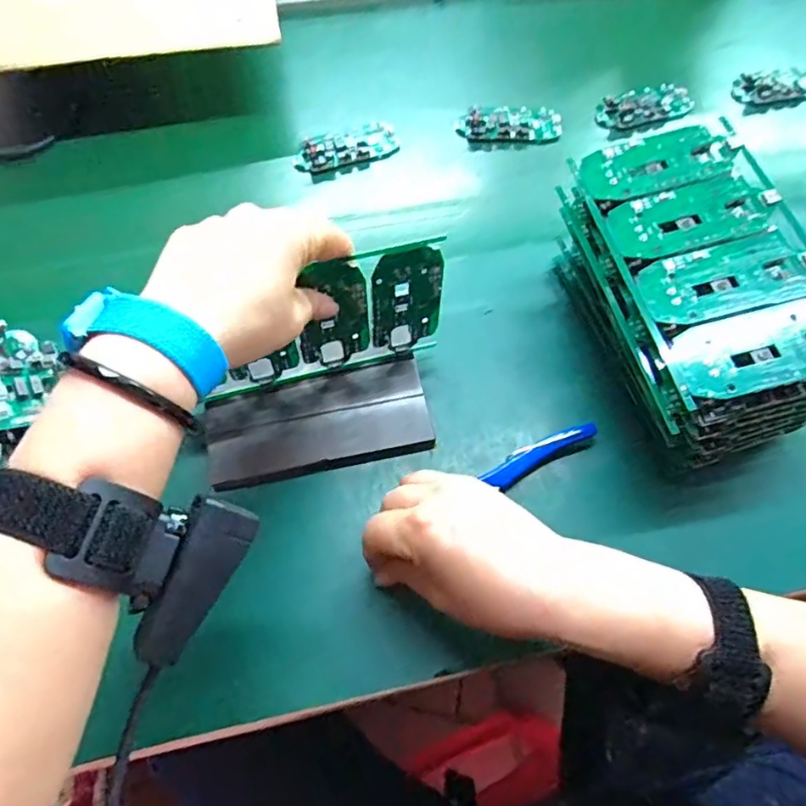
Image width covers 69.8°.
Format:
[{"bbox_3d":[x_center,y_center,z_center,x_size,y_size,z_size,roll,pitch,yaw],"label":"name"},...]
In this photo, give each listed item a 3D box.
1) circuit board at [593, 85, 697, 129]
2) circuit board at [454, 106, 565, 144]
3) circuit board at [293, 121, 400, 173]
[{"bbox_3d":[0.246,-0.300,0.587,0.097,0.016,0.047,-16,64,-10],"label":"circuit board"},{"bbox_3d":[0.104,-0.272,0.568,0.101,0.014,0.047,5,63,0],"label":"circuit board"},{"bbox_3d":[-0.054,-0.240,0.546,0.099,0.010,0.041,-23,66,-13],"label":"circuit board"}]

